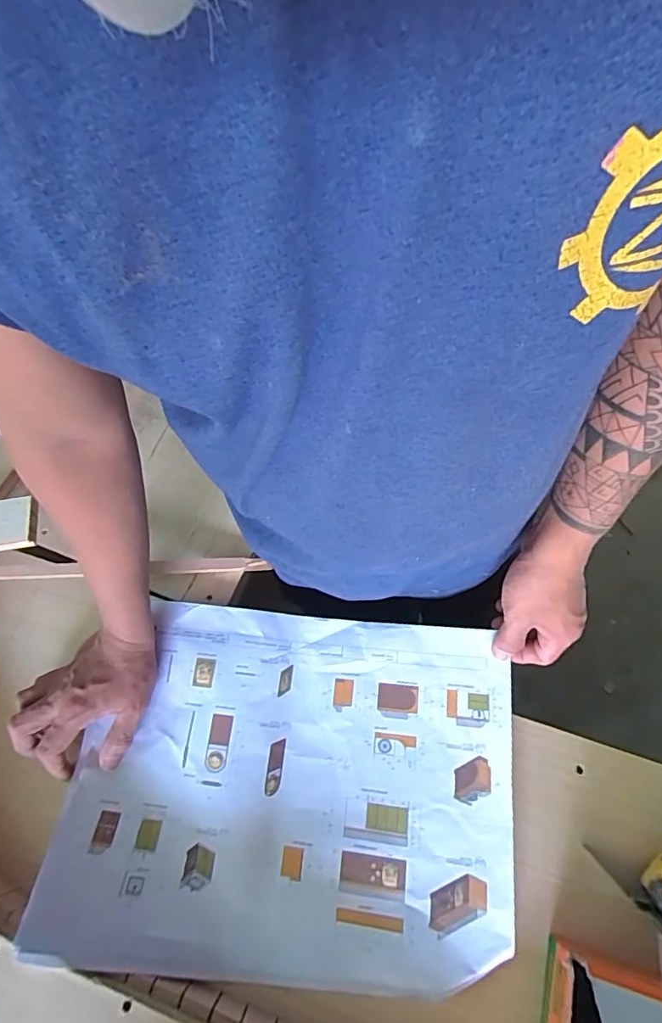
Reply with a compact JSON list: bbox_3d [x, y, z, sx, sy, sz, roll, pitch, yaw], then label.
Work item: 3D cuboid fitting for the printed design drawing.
[{"bbox_3d":[-0.040,0.253,0.494,0.403,0.040,0.311,4,66,6],"label":"printed design drawing"}]

